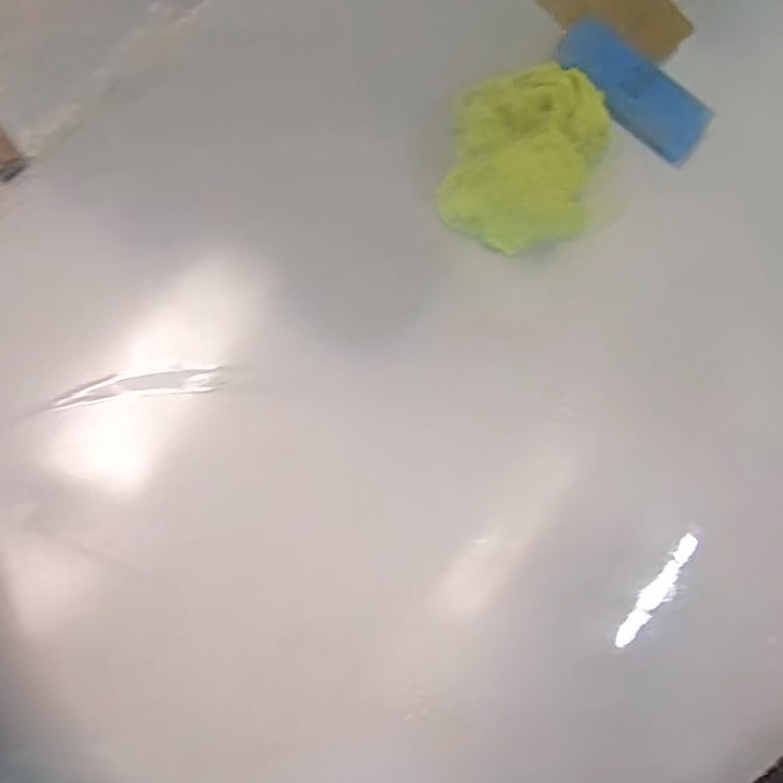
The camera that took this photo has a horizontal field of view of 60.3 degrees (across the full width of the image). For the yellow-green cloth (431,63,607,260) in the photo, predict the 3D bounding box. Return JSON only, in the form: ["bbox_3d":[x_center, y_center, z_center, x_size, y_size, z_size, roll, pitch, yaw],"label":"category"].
[{"bbox_3d":[0.105,-0.184,0.529,0.122,0.060,0.140,14,71,4],"label":"yellow-green cloth"}]

